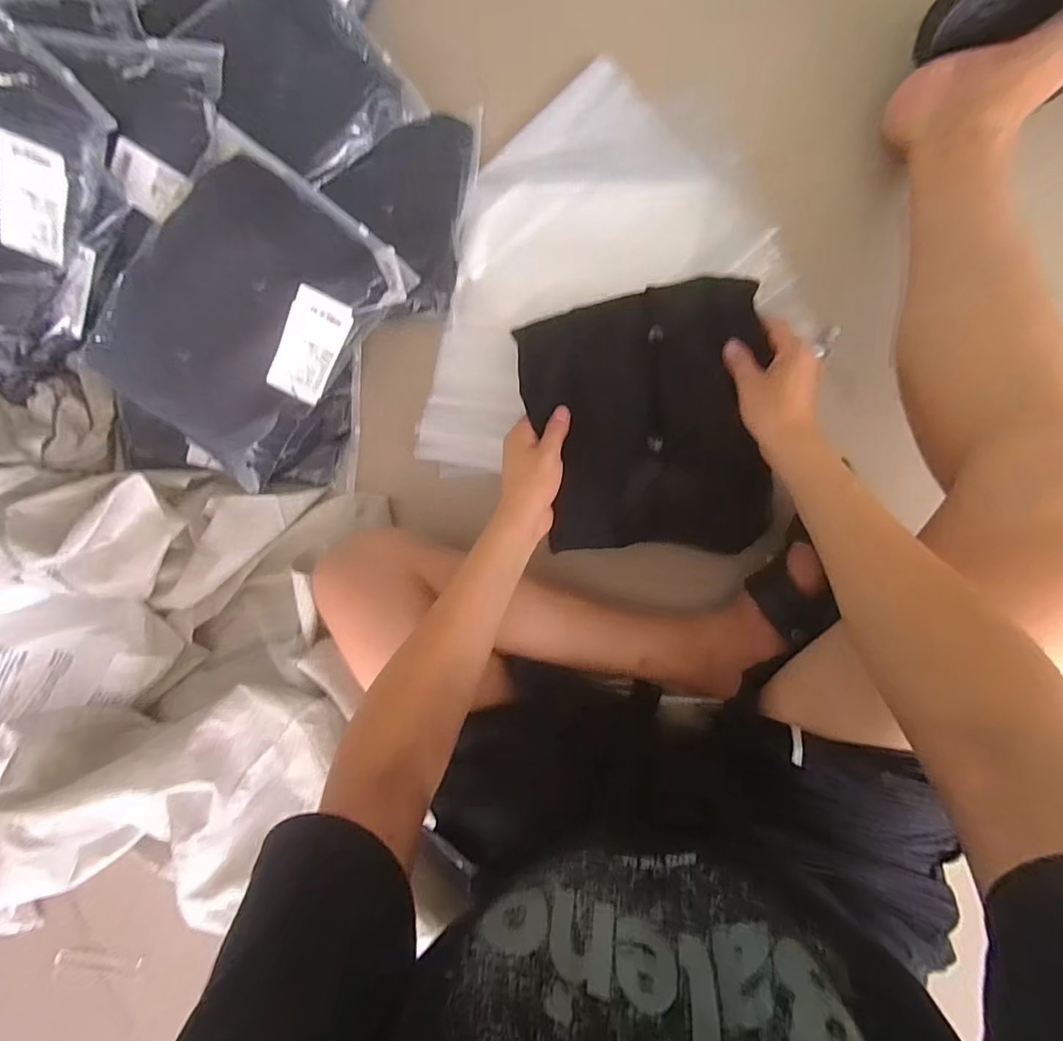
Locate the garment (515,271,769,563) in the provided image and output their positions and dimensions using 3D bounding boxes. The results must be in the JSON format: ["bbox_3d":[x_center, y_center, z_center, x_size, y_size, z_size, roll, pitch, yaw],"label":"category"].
[{"bbox_3d":[0.122,-0.110,0.536,0.247,0.044,0.286,-7,89,9],"label":"garment"}]

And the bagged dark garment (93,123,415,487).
[{"bbox_3d":[-0.380,-0.269,0.640,0.279,0.091,0.365,40,96,7],"label":"bagged dark garment"}]

